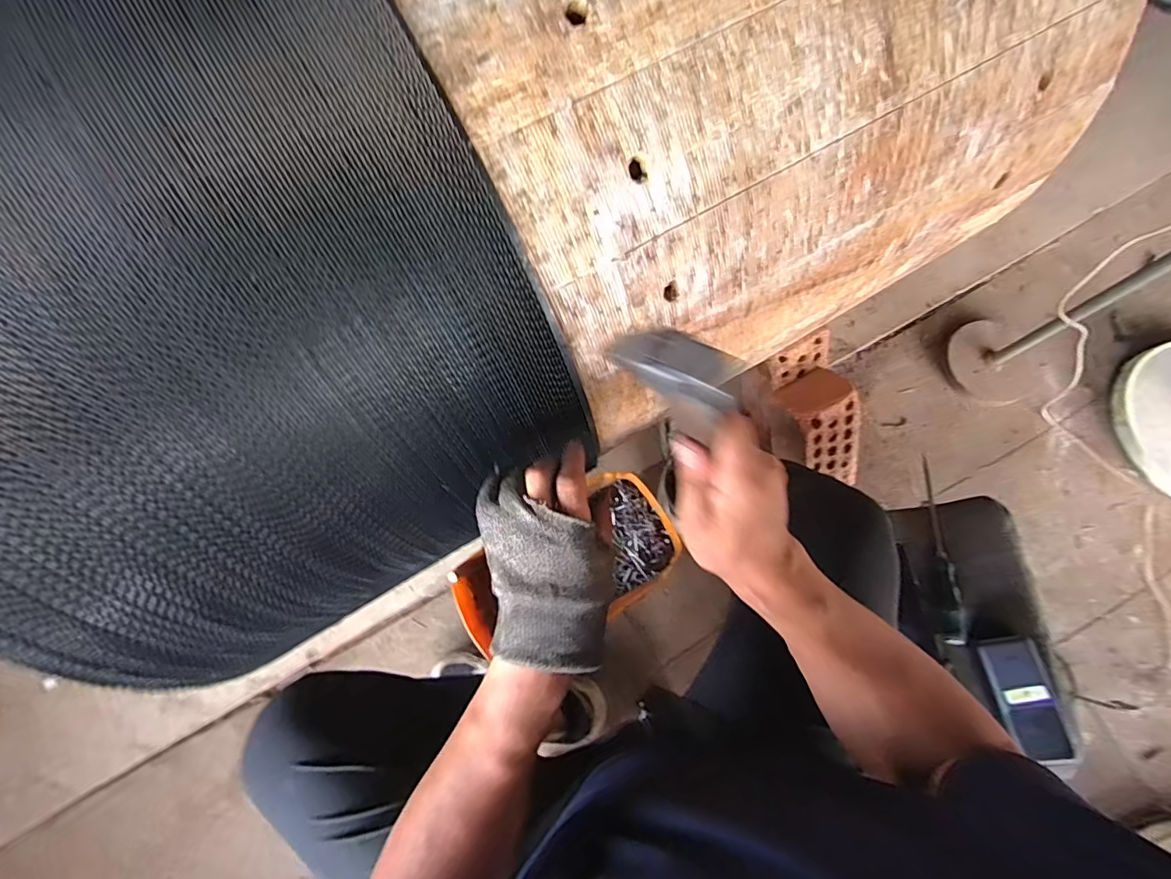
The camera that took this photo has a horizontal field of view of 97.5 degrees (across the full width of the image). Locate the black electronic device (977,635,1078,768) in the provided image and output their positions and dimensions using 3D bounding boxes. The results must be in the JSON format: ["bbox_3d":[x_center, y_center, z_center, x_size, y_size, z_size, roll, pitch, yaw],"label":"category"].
[{"bbox_3d":[0.503,0.298,0.586,0.053,0.015,0.133,-20,76,27],"label":"black electronic device"}]

